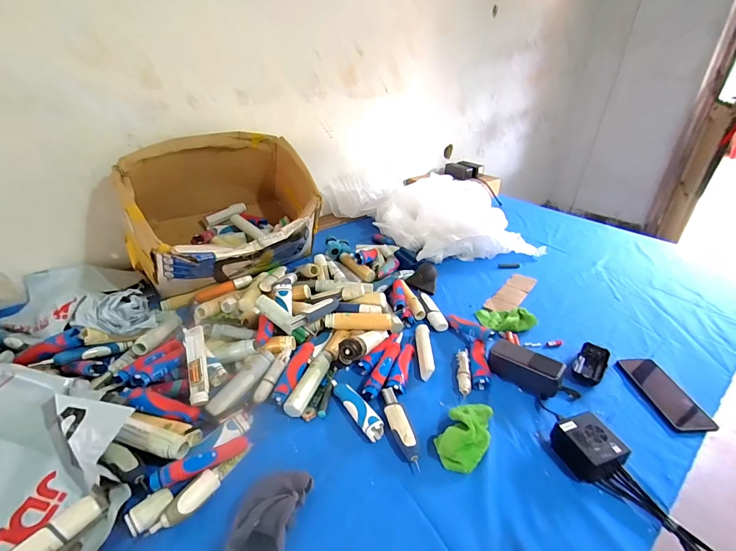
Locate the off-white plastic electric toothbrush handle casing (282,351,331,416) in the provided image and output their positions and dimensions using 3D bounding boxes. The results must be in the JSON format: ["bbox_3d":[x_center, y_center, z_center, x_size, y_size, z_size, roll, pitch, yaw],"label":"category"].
[{"bbox_3d":[-0.108,0.198,0.665,0.036,0.024,0.145,12,34,19],"label":"off-white plastic electric toothbrush handle casing"}]

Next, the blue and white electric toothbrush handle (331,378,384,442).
[{"bbox_3d":[-0.020,0.228,0.621,0.033,0.021,0.137,-21,38,-29],"label":"blue and white electric toothbrush handle"}]

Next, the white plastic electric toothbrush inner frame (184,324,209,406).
[{"bbox_3d":[-0.313,0.159,0.643,0.034,0.022,0.148,-12,56,-18],"label":"white plastic electric toothbrush inner frame"}]

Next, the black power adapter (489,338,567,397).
[{"bbox_3d":[0.302,0.177,0.678,0.130,0.046,0.064,18,37,26],"label":"black power adapter"}]

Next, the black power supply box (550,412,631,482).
[{"bbox_3d":[0.339,0.264,0.543,0.074,0.047,0.082,-7,33,-12],"label":"black power supply box"}]

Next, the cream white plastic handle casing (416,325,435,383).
[{"bbox_3d":[0.118,0.156,0.738,0.028,0.023,0.143,2,32,3],"label":"cream white plastic handle casing"}]

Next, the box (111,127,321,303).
[{"bbox_3d":[-0.369,-0.176,0.928,0.444,0.299,0.366,-23,37,-32],"label":"box"}]

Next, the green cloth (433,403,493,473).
[{"bbox_3d":[0.160,0.247,0.573,0.072,0.054,0.124,16,36,23],"label":"green cloth"}]

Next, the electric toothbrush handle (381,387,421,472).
[{"bbox_3d":[0.054,0.247,0.592,0.036,0.027,0.143,-7,33,-11],"label":"electric toothbrush handle"}]

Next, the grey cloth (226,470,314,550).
[{"bbox_3d":[-0.137,0.320,0.464,0.079,0.032,0.130,10,34,15],"label":"grey cloth"}]

